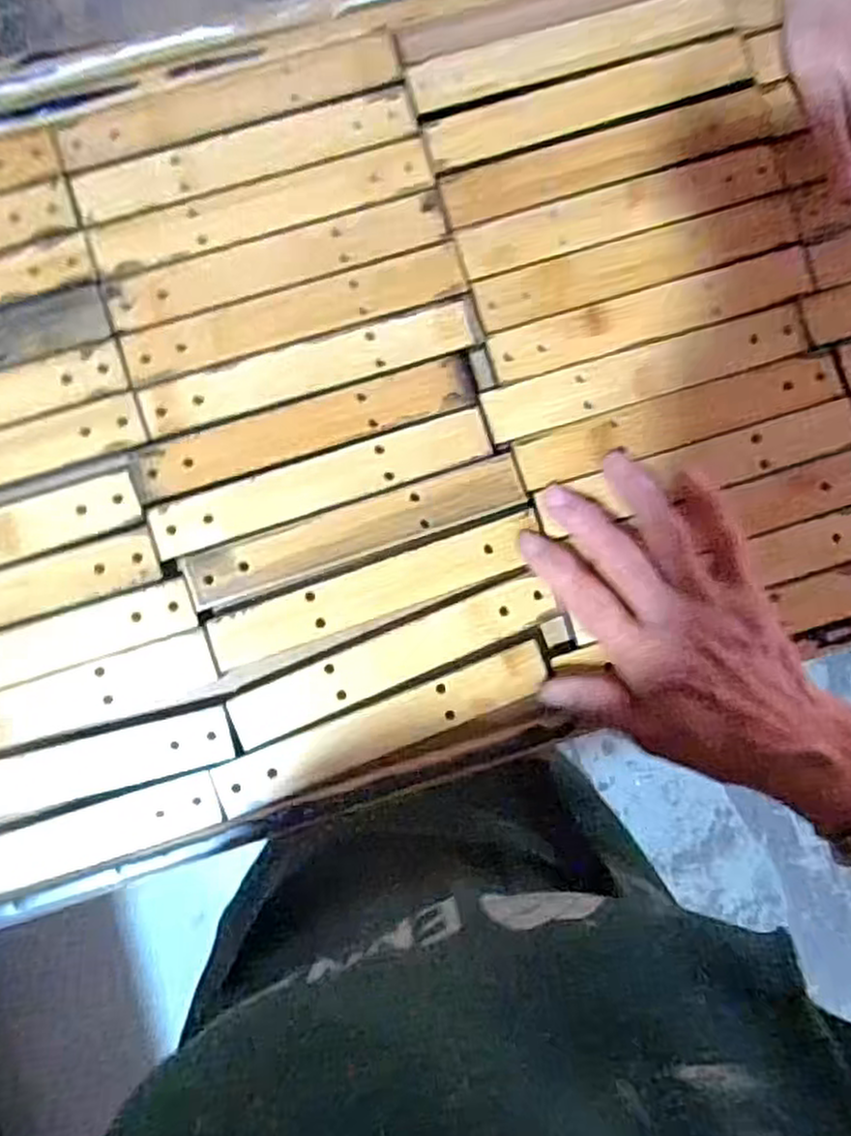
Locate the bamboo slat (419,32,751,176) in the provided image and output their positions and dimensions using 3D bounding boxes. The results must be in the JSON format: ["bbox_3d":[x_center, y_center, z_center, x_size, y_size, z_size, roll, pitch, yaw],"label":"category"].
[{"bbox_3d":[0.087,-0.249,0.392,0.178,0.006,0.025,-20,89,-4],"label":"bamboo slat"}]

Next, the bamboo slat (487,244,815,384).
[{"bbox_3d":[0.120,-0.134,0.387,0.174,0.004,0.026,-17,89,-4],"label":"bamboo slat"}]

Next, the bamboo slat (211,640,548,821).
[{"bbox_3d":[-0.022,0.084,0.382,0.178,0.007,0.031,-22,89,-4],"label":"bamboo slat"}]

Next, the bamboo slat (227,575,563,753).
[{"bbox_3d":[-0.017,0.047,0.385,0.176,0.004,0.027,-23,89,-4],"label":"bamboo slat"}]

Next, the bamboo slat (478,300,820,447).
[{"bbox_3d":[0.117,-0.103,0.388,0.175,0.004,0.028,-17,89,-4],"label":"bamboo slat"}]

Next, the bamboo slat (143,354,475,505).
[{"bbox_3d":[-0.061,-0.073,0.386,0.179,0.004,0.027,-17,89,-4],"label":"bamboo slat"}]

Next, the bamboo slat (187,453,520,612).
[{"bbox_3d":[-0.036,-0.019,0.387,0.179,0.004,0.028,-19,89,-4],"label":"bamboo slat"}]

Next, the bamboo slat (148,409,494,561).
[{"bbox_3d":[-0.053,-0.044,0.386,0.179,0.004,0.027,-18,89,-4],"label":"bamboo slat"}]

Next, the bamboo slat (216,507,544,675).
[{"bbox_3d":[-0.025,0.013,0.387,0.176,0.005,0.028,-20,89,-4],"label":"bamboo slat"}]

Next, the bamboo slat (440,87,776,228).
[{"bbox_3d":[0.097,-0.218,0.391,0.178,0.007,0.028,-19,89,-4],"label":"bamboo slat"}]

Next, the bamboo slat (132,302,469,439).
[{"bbox_3d":[-0.059,-0.103,0.379,0.171,0.004,0.026,-17,89,-4],"label":"bamboo slat"}]

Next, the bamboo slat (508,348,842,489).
[{"bbox_3d":[0.138,-0.081,0.396,0.182,0.004,0.028,-17,89,-3],"label":"bamboo slat"}]

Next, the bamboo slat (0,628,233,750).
[{"bbox_3d":[-0.188,0.070,0.369,0.166,0.006,0.033,-16,89,-4],"label":"bamboo slat"}]

